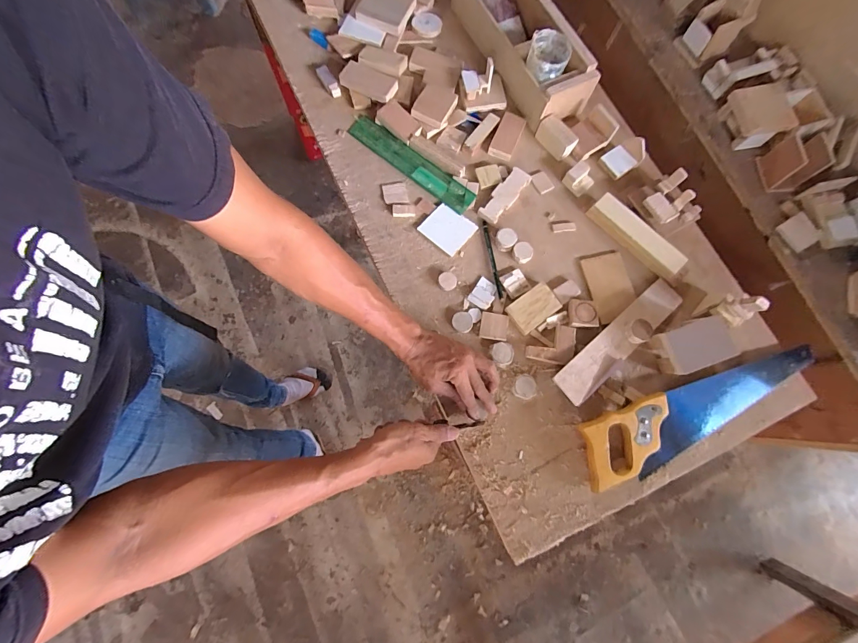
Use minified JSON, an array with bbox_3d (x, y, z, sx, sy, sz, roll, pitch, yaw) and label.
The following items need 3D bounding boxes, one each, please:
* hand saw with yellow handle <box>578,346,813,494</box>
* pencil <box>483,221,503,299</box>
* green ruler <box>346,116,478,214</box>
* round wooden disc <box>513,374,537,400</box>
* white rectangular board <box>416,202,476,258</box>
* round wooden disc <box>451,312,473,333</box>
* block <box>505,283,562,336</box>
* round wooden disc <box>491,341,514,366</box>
[{"bbox_3d":[0.406,0.131,0.531,0.390,0.030,0.098,-20,77,-7],"label":"hand saw with yellow handle"},{"bbox_3d":[0.103,-0.101,0.591,0.008,0.008,0.135,-8,78,-2],"label":"pencil"},{"bbox_3d":[-0.031,-0.270,0.621,0.248,0.007,0.046,38,89,6],"label":"green ruler"},{"bbox_3d":[0.145,0.098,0.547,0.033,0.012,0.036,0,75,-2],"label":"round wooden disc"},{"bbox_3d":[0.031,-0.154,0.598,0.075,0.011,0.068,40,78,8],"label":"white rectangular board"},{"bbox_3d":[0.052,0.001,0.565,0.032,0.008,0.031,0,75,-2],"label":"round wooden disc"},{"bbox_3d":[0.164,-0.022,0.569,0.077,0.009,0.052,-37,79,-10],"label":"block"},{"bbox_3d":[0.113,0.049,0.556,0.034,0.009,0.034,0,75,-2],"label":"round wooden disc"}]

